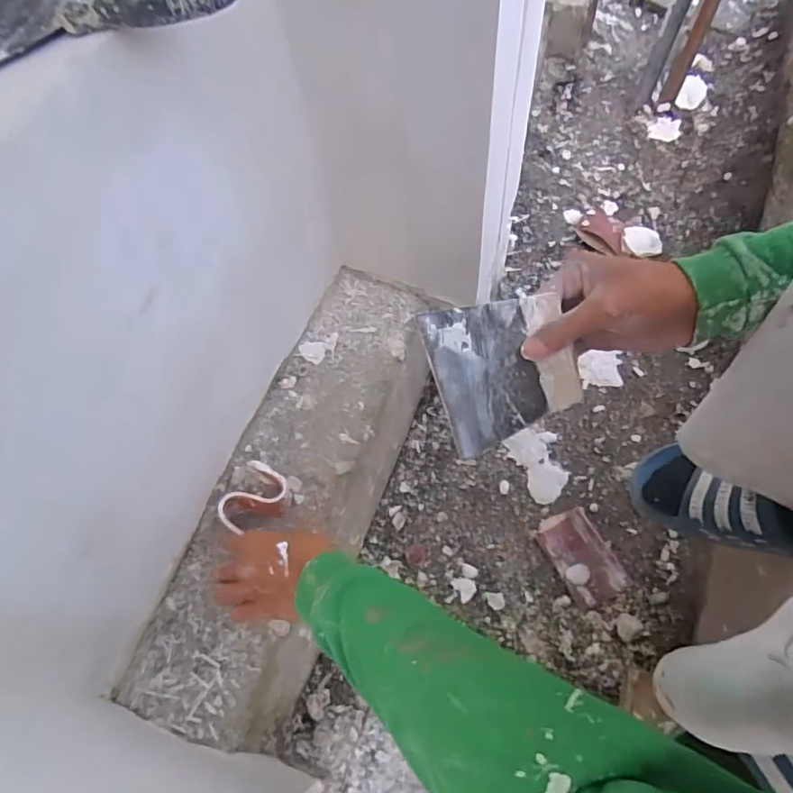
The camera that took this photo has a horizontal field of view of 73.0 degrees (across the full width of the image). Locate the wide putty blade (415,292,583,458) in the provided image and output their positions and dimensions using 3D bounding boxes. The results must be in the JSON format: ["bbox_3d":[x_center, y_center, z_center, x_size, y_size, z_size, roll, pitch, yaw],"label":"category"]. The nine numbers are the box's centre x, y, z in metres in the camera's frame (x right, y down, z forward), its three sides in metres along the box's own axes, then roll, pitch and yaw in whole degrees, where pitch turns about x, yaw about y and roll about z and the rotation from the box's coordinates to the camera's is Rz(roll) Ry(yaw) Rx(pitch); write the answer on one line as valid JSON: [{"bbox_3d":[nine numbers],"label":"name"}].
[{"bbox_3d":[0.077,-0.021,0.381,0.097,0.004,0.100,-19,100,-1],"label":"wide putty blade"}]

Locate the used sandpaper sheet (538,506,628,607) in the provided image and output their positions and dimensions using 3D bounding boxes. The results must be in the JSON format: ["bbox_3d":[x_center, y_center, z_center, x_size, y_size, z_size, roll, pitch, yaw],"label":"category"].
[{"bbox_3d":[0.256,0.219,0.742,0.072,0.041,0.129,-24,62,-9],"label":"used sandpaper sheet"}]

